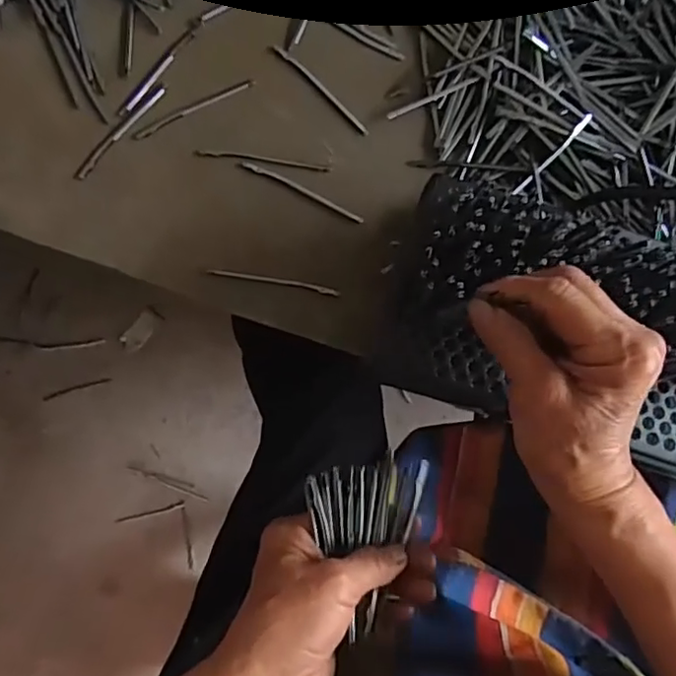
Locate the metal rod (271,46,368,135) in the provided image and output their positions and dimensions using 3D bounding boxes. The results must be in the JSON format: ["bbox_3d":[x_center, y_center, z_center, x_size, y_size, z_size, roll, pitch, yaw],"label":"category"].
[{"bbox_3d":[-0.014,-0.207,0.499,0.106,0.004,0.007,45,83,2],"label":"metal rod"}]

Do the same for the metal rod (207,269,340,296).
[{"bbox_3d":[-0.050,-0.045,0.476,0.103,0.006,0.007,10,83,-2],"label":"metal rod"}]

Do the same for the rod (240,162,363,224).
[{"bbox_3d":[-0.028,-0.119,0.484,0.106,0.004,0.008,26,83,0],"label":"rod"}]

